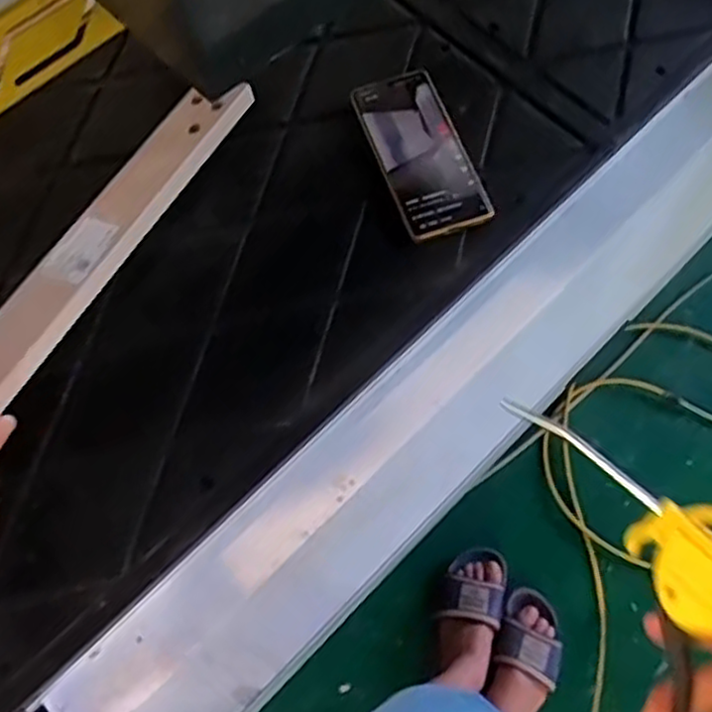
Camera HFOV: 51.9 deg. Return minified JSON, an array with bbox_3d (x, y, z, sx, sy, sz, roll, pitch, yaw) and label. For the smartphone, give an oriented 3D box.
[{"bbox_3d":[0.056,-0.178,0.634,0.076,0.015,0.165,-18,70,-7],"label":"smartphone"}]

